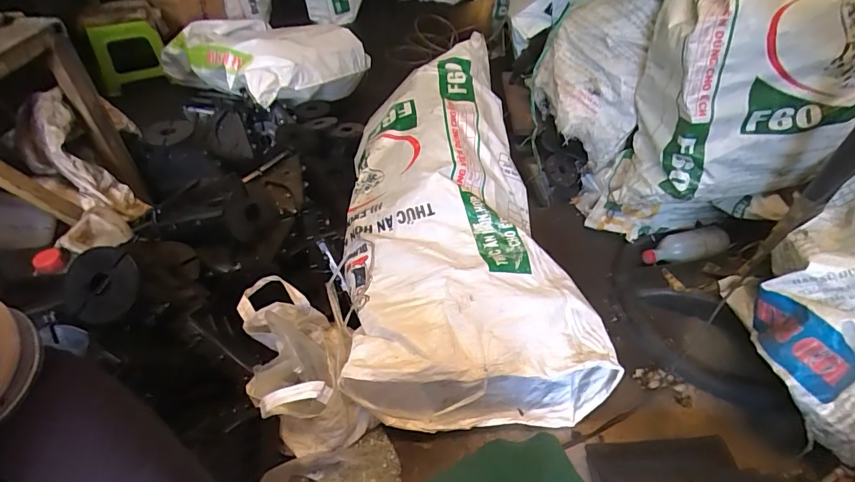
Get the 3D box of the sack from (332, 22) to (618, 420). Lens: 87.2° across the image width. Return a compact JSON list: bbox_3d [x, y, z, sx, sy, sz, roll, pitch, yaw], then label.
[{"bbox_3d":[0.047,-0.044,1.012,0.443,0.314,0.846,-5,44,-5],"label":"sack"}]

